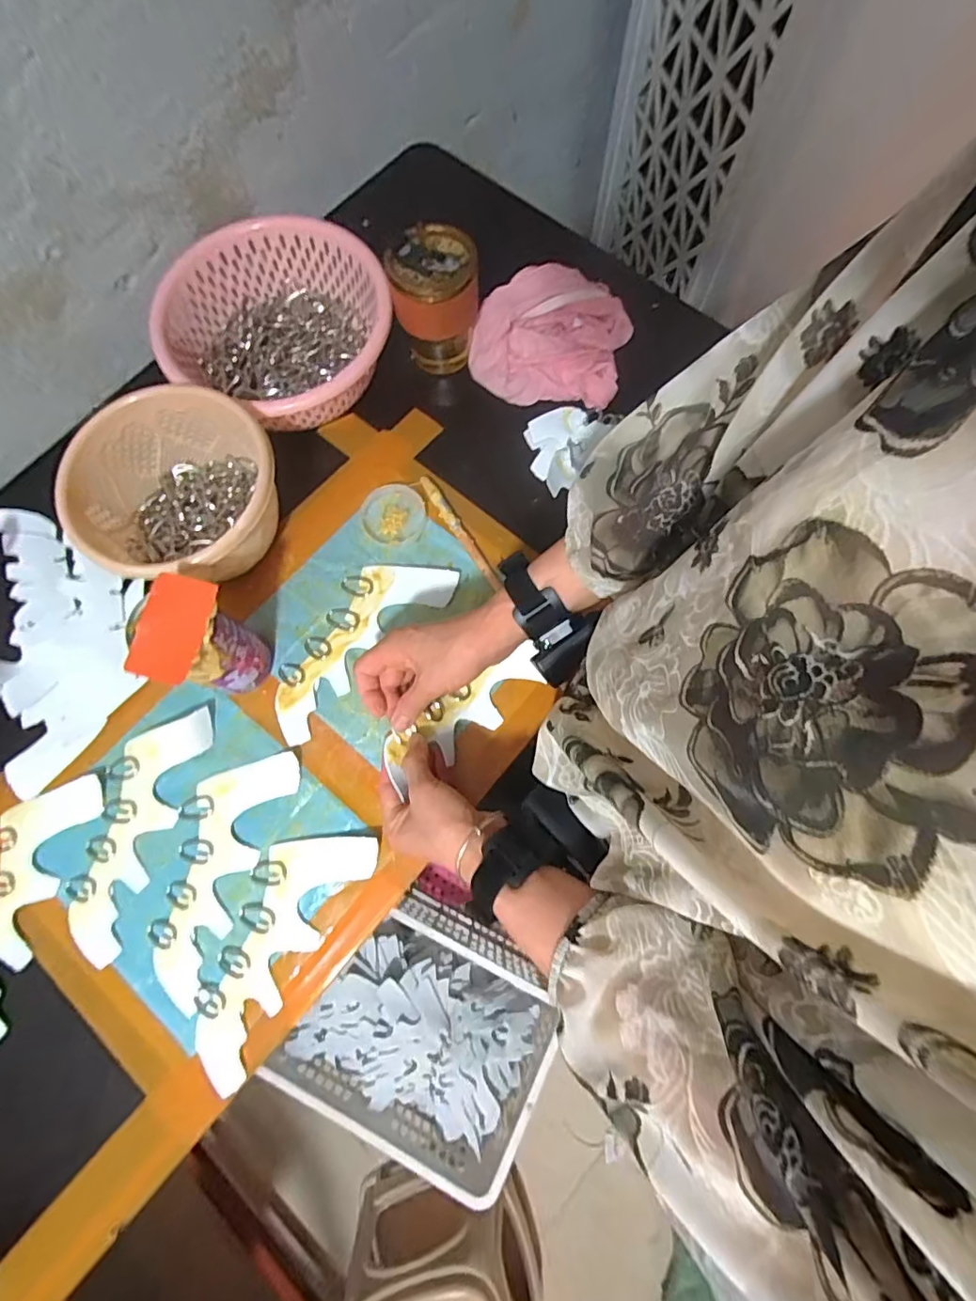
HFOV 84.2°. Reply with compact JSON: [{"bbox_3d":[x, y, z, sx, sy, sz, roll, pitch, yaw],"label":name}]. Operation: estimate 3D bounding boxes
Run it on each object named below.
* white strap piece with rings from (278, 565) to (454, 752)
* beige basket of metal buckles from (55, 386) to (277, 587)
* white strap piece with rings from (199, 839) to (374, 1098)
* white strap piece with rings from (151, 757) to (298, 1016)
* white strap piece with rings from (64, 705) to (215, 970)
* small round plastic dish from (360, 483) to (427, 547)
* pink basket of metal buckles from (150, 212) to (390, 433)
[{"bbox_3d":[-0.131,-0.017,0.521,0.081,0.007,0.214,42,80,11],"label":"white strap piece with rings"},{"bbox_3d":[-0.270,-0.137,0.497,0.158,0.106,0.165,0,75,1],"label":"beige basket of metal buckles"},{"bbox_3d":[-0.179,0.246,0.453,0.086,0.009,0.210,25,77,7],"label":"white strap piece with rings"},{"bbox_3d":[-0.243,0.185,0.473,0.080,0.004,0.211,21,77,6],"label":"white strap piece with rings"},{"bbox_3d":[-0.314,0.152,0.474,0.072,0.017,0.214,15,76,5],"label":"white strap piece with rings"},{"bbox_3d":[-0.096,-0.137,0.549,0.063,0.007,0.066,0,75,1],"label":"small round plastic dish"},{"bbox_3d":[-0.204,-0.321,0.554,0.207,0.093,0.198,0,75,1],"label":"pink basket of metal buckles"}]

